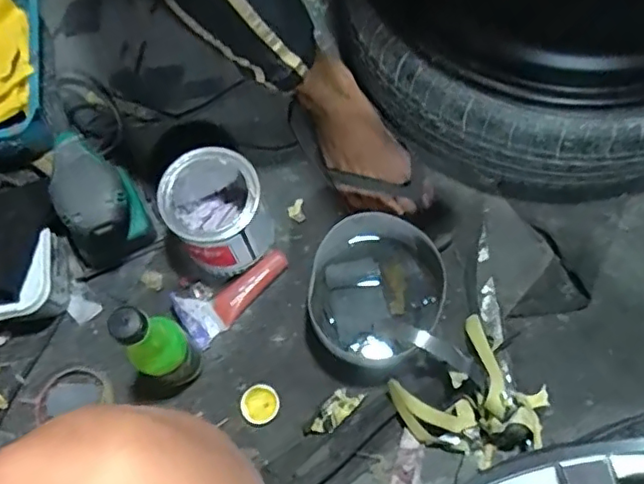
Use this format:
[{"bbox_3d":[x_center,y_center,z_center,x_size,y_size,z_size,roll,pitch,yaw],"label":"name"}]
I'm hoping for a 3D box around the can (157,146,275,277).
[{"bbox_3d":[-0.113,-0.030,0.657,0.102,0.132,0.104,-1,68,3],"label":"can"}]

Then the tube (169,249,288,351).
[{"bbox_3d":[-0.098,0.059,0.678,0.136,0.029,0.058,-31,70,-9],"label":"tube"}]

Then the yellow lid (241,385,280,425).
[{"bbox_3d":[-0.068,0.179,0.646,0.042,0.008,0.039,-1,68,3],"label":"yellow lid"}]

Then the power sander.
[{"bbox_3d":[-0.257,-0.042,0.668,0.087,0.122,0.112,-30,70,-9],"label":"power sander"}]

